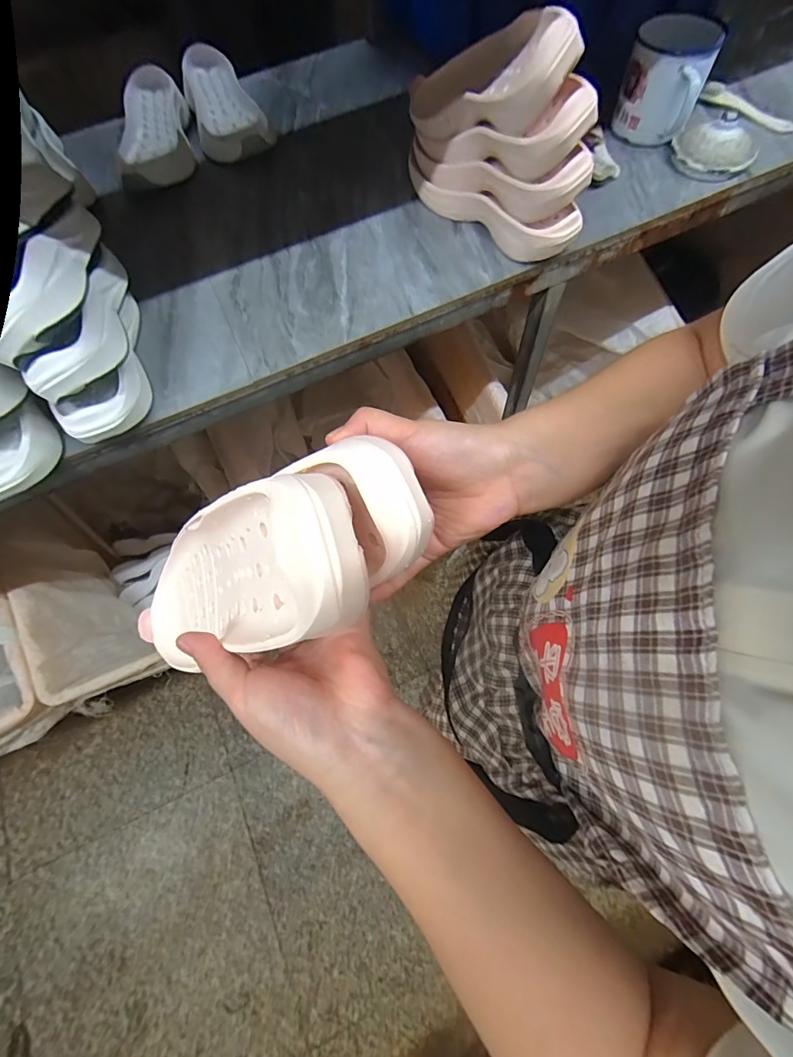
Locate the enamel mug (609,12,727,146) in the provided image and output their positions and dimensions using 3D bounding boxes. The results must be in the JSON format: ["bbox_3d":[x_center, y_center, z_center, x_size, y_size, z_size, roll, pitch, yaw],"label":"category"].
[{"bbox_3d":[0.353,-0.595,0.571,0.099,0.101,0.114,17,69,10],"label":"enamel mug"}]

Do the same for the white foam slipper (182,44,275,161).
[{"bbox_3d":[-0.263,-0.644,0.658,0.105,0.049,0.246,-21,68,-5],"label":"white foam slipper"}]

